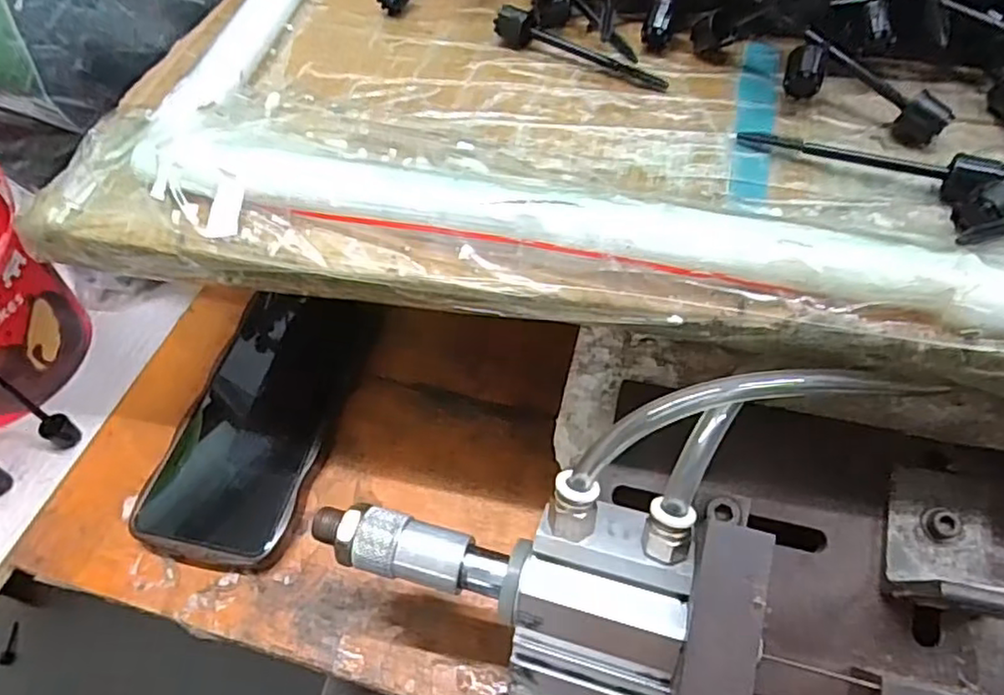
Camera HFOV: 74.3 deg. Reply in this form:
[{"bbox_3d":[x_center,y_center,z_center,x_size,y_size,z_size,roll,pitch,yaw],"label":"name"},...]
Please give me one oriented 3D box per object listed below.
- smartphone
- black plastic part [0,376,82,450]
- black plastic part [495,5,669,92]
[{"bbox_3d":[-0.129,0.033,0.355,0.076,0.015,0.157,6,55,10],"label":"smartphone"},{"bbox_3d":[-0.244,0.034,0.347,0.014,0.057,0.015,24,59,21],"label":"black plastic part"},{"bbox_3d":[0.037,-0.138,0.300,0.086,0.015,0.016,26,60,22],"label":"black plastic part"}]

